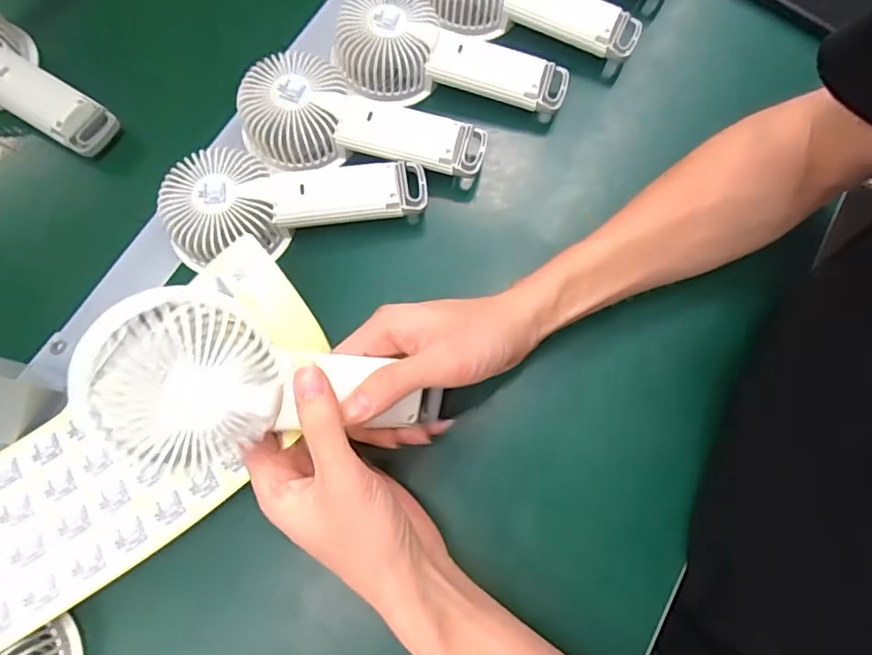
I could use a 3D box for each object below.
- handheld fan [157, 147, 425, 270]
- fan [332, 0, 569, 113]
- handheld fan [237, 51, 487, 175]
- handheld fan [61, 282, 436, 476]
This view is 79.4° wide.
[{"bbox_3d":[-0.096,-0.092,0.363,0.176,0.036,0.074,-14,76,-5],"label":"handheld fan"},{"bbox_3d":[0.012,-0.207,0.392,0.176,0.037,0.079,9,75,1],"label":"fan"},{"bbox_3d":[-0.050,-0.148,0.376,0.169,0.036,0.071,7,75,0],"label":"handheld fan"},{"bbox_3d":[-0.074,0.031,0.265,0.177,0.038,0.077,10,73,-29],"label":"handheld fan"}]

